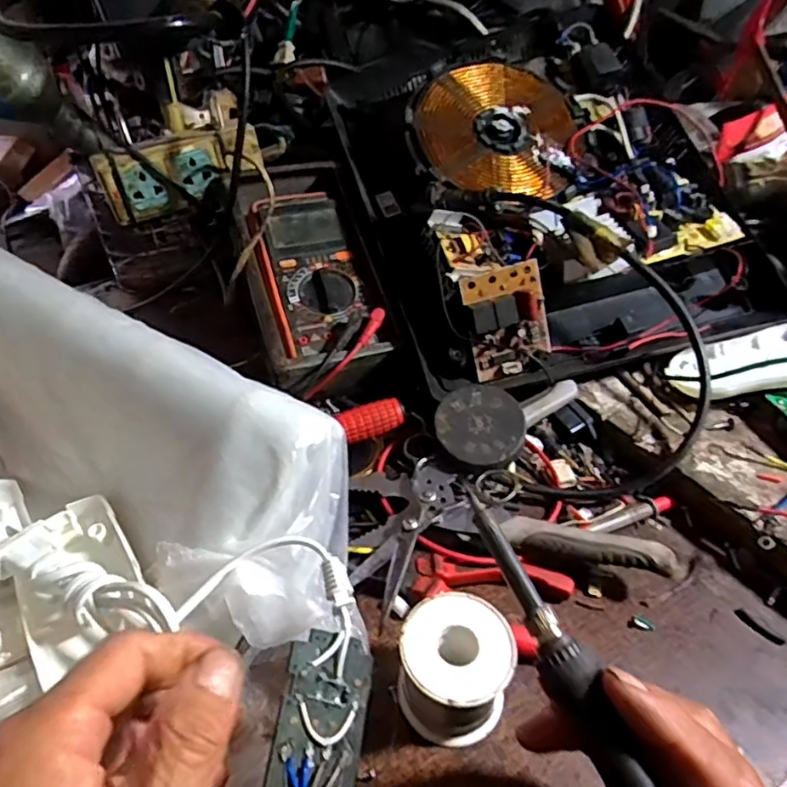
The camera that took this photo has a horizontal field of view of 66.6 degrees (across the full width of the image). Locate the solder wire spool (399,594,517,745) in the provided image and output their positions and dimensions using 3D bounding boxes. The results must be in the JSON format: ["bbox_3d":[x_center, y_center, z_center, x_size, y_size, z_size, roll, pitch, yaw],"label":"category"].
[{"bbox_3d":[0.030,0.132,0.287,0.050,0.050,0.051,-1,42,1],"label":"solder wire spool"}]

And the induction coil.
[{"bbox_3d":[0.090,-0.223,0.509,0.139,0.010,0.139,2,71,-7],"label":"induction coil"}]

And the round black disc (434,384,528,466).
[{"bbox_3d":[0.055,0.020,0.380,0.054,0.006,0.054,-1,61,2],"label":"round black disc"}]

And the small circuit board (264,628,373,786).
[{"bbox_3d":[-0.026,0.128,0.234,0.005,0.040,0.062,-22,48,43],"label":"small circuit board"}]

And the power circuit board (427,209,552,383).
[{"bbox_3d":[0.070,-0.079,0.434,0.062,0.047,0.133,-24,85,-23],"label":"power circuit board"}]

